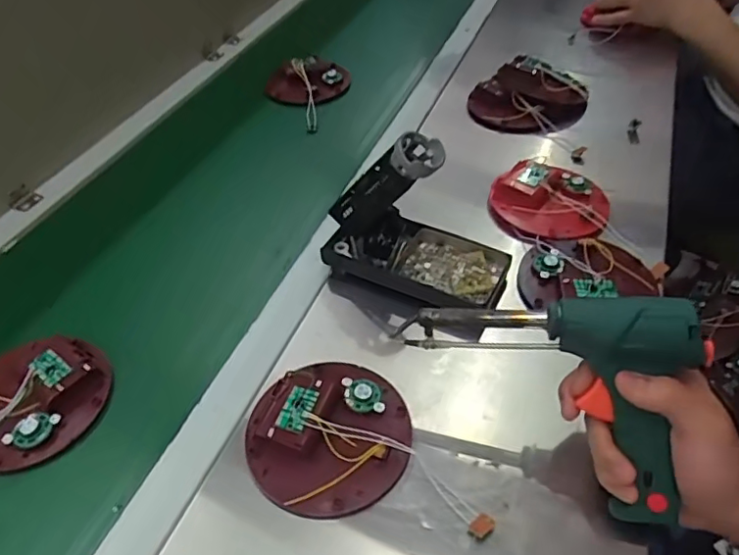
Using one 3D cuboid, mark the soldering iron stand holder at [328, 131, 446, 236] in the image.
[{"bbox_3d":[0.009,-0.077,0.494,0.041,0.133,0.035,40,51,-9],"label":"soldering iron stand holder"}]

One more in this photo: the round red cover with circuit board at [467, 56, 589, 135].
[{"bbox_3d":[0.204,-0.232,0.736,0.147,0.052,0.119,14,48,17],"label":"round red cover with circuit board"}]

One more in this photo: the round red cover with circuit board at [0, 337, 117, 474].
[{"bbox_3d":[-0.277,0.096,0.452,0.124,0.025,0.111,4,46,8],"label":"round red cover with circuit board"}]

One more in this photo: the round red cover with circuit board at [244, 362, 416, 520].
[{"bbox_3d":[-0.027,0.114,0.418,0.112,0.026,0.118,-2,45,2],"label":"round red cover with circuit board"}]

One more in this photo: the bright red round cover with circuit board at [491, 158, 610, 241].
[{"bbox_3d":[0.188,-0.086,0.592,0.116,0.026,0.107,-2,45,2],"label":"bright red round cover with circuit board"}]

